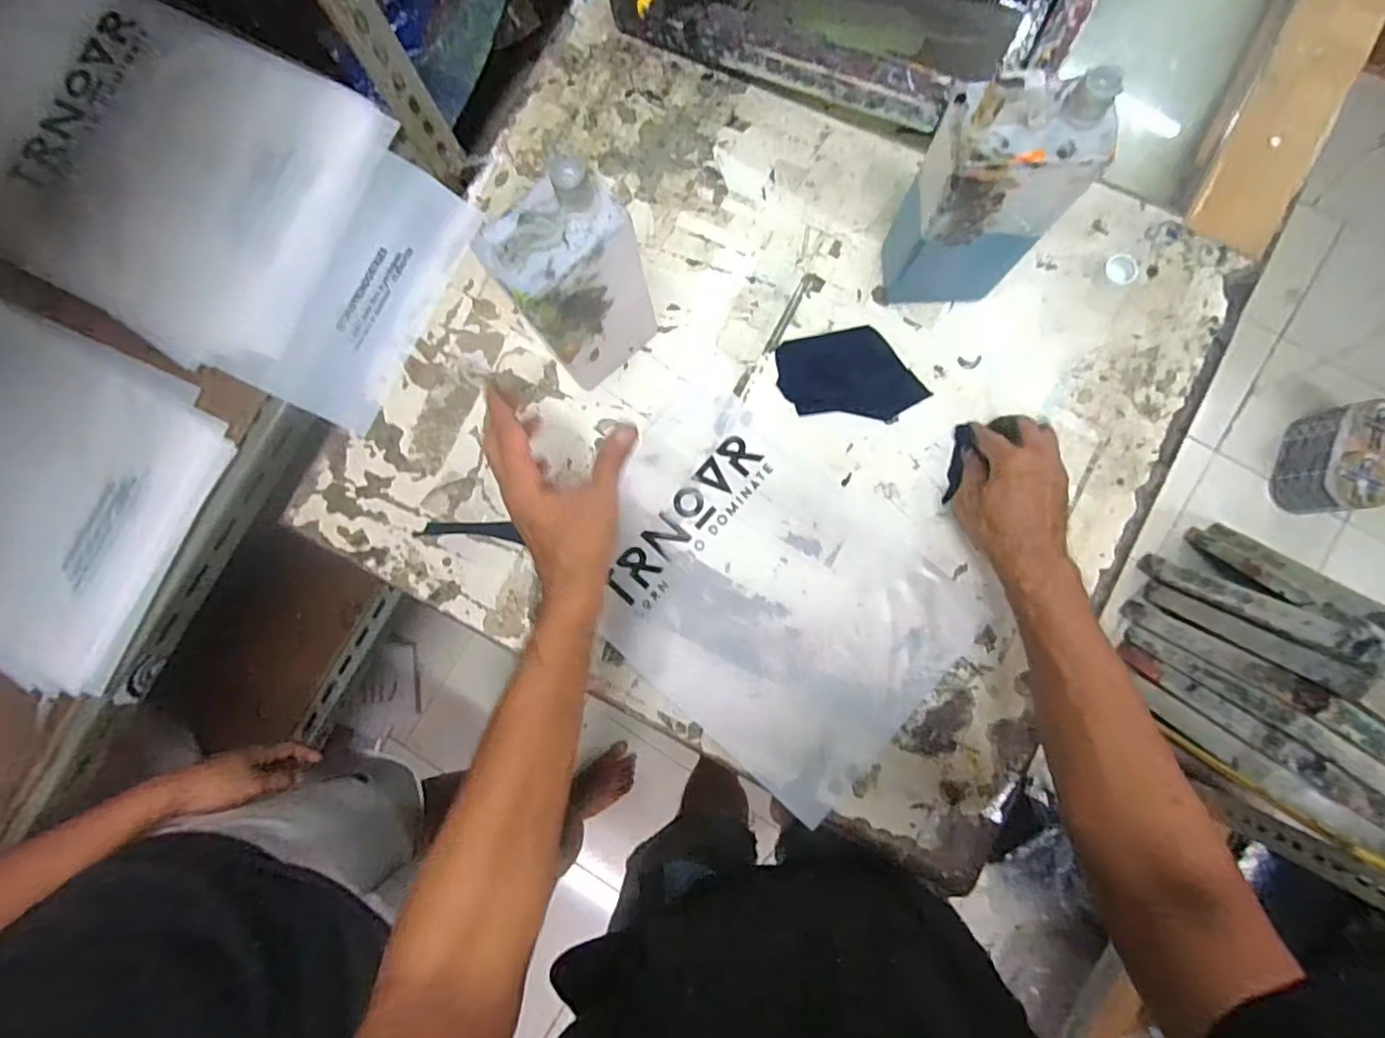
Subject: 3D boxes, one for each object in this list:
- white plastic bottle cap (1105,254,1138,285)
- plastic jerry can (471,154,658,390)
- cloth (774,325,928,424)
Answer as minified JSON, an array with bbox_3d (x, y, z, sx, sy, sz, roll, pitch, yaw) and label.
[{"bbox_3d":[0.389,-0.225,0.538,0.028,0.008,0.029,0,86,3],"label":"white plastic bottle cap"},{"bbox_3d":[-0.083,-0.178,0.463,0.101,0.220,0.054,-39,85,0],"label":"plastic jerry can"},{"bbox_3d":[0.148,-0.135,0.551,0.134,0.017,0.076,5,86,4],"label":"cloth"}]

